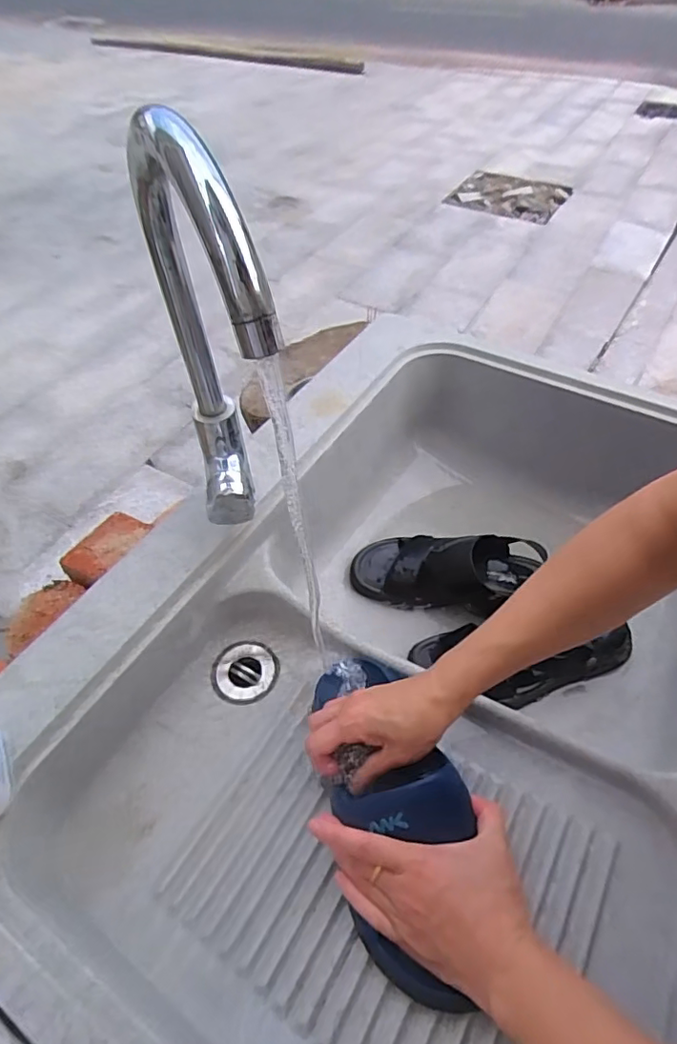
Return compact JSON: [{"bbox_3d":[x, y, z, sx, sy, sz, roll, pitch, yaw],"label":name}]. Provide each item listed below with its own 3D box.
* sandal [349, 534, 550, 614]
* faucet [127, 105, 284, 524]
[{"bbox_3d":[0.138,0.059,0.710,0.235,0.065,0.093,4,50,5],"label":"sandal"},{"bbox_3d":[-0.083,-0.088,0.375,0.050,0.300,0.179,-19,52,-15],"label":"faucet"}]

